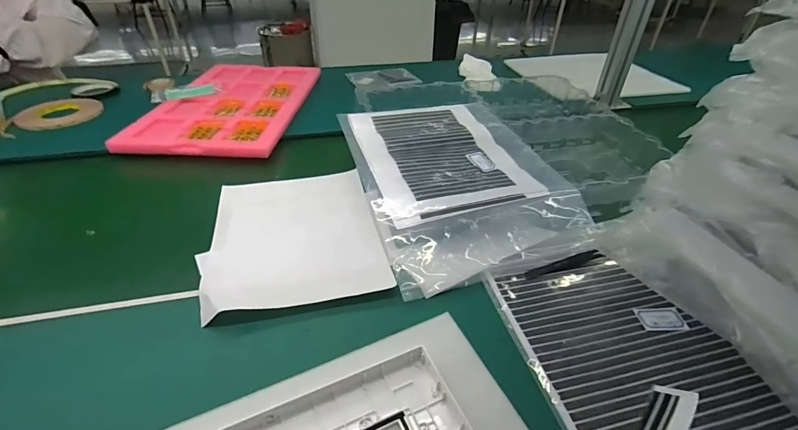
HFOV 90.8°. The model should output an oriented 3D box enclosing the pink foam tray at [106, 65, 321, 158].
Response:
[{"bbox_3d":[-0.366,-0.254,0.877,0.290,0.022,0.470,3,38,2],"label":"pink foam tray"}]

